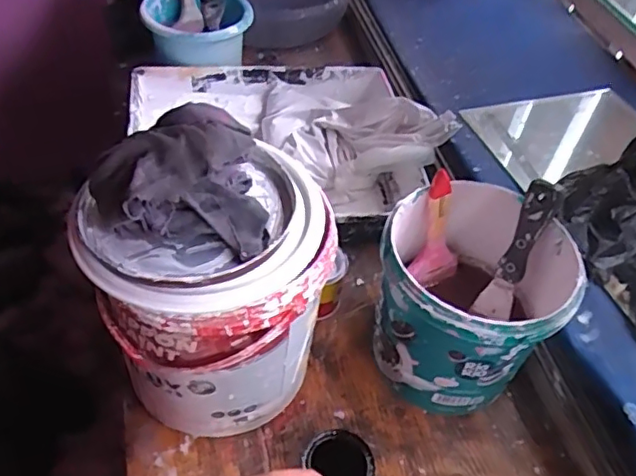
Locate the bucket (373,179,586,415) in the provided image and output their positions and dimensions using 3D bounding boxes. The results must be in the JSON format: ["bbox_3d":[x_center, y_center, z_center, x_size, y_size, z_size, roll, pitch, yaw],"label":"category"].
[{"bbox_3d":[0.134,0.061,0.555,0.159,0.150,0.153,2,47,-3],"label":"bucket"}]

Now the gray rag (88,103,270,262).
[{"bbox_3d":[-0.092,-0.036,0.404,0.115,0.067,0.091,-11,49,-15],"label":"gray rag"}]

